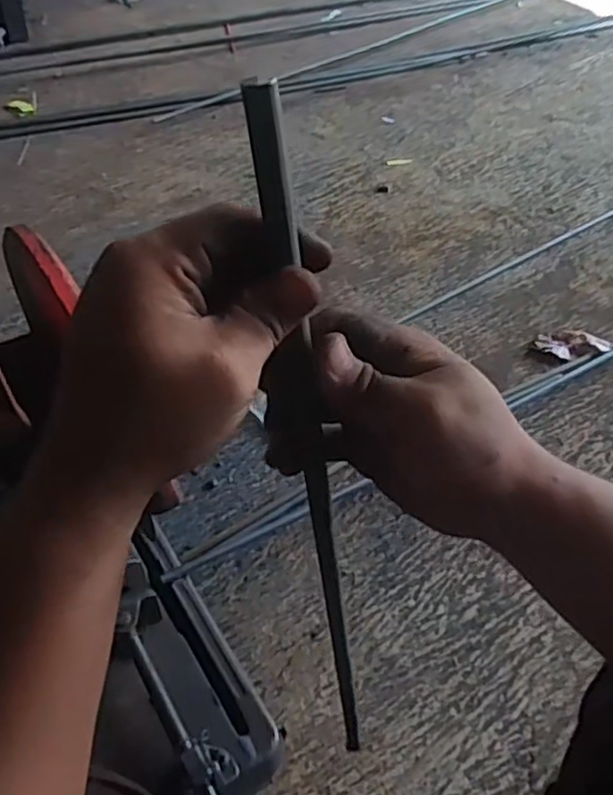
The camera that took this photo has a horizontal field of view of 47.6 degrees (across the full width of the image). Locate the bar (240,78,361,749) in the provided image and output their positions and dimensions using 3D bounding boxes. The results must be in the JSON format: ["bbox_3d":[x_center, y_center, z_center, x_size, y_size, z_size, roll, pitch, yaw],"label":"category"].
[{"bbox_3d":[0.011,0.083,0.383,0.016,0.496,0.013,11,45,19],"label":"bar"}]

